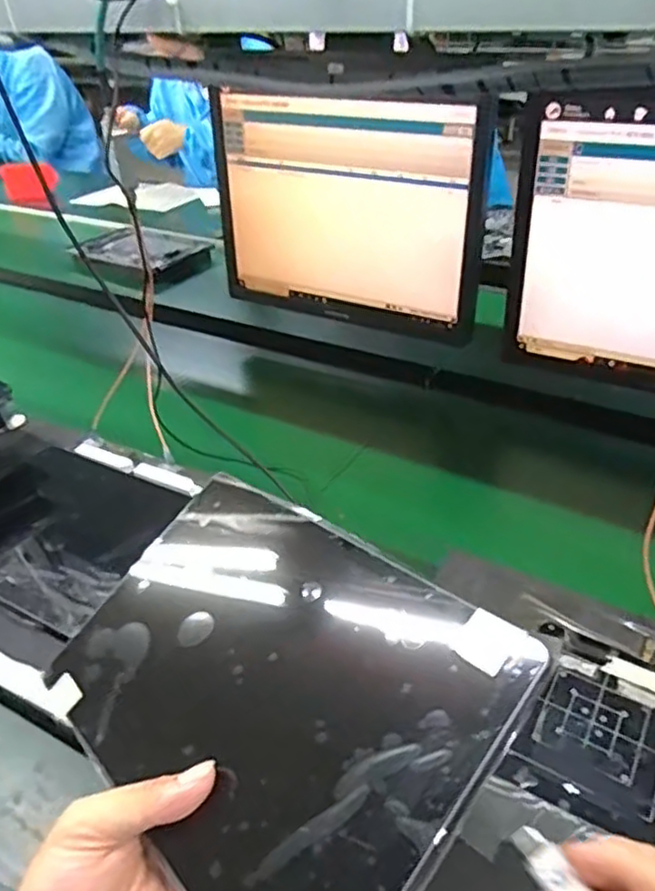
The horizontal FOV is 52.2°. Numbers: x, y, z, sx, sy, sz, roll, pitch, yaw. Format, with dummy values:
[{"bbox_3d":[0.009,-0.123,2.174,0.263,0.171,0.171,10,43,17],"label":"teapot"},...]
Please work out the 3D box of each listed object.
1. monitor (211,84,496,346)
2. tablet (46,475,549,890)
[{"bbox_3d":[0.025,-0.291,0.850,0.368,0.271,0.062,17,41,26],"label":"monitor"},{"bbox_3d":[-0.038,0.113,0.336,0.247,0.010,0.165,22,65,47],"label":"tablet"}]

